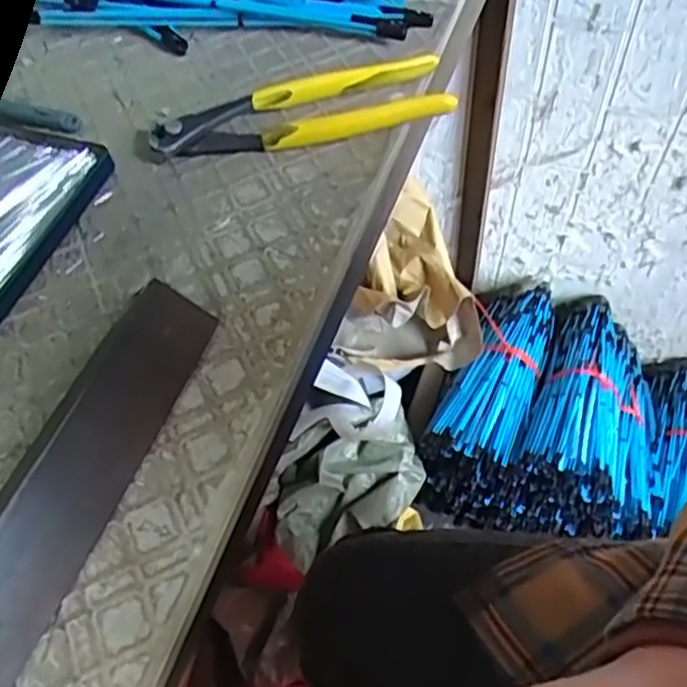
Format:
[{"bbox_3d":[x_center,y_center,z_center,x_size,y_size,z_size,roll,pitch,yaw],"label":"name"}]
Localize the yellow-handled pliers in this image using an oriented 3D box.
[{"bbox_3d":[-0.023,-0.130,0.389,0.161,0.016,0.047,-9,57,-2],"label":"yellow-handled pliers"}]

